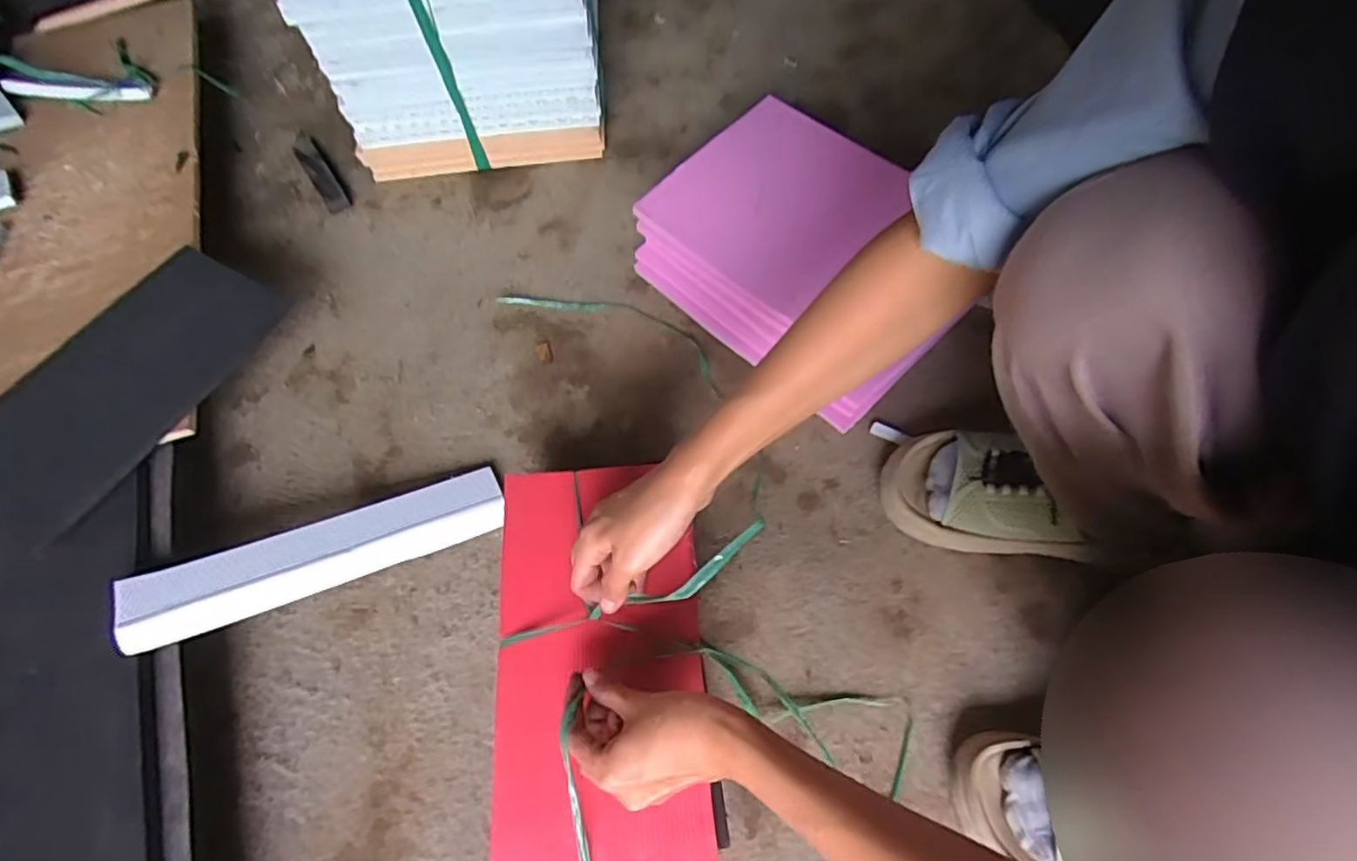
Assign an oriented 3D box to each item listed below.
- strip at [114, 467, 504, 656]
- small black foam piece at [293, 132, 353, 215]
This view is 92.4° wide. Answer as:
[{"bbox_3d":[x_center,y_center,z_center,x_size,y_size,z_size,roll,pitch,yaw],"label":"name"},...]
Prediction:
[{"bbox_3d":[-0.291,0.100,0.542,0.283,0.021,0.056,-18,62,-23],"label":"strip"},{"bbox_3d":[-0.447,-0.321,0.812,0.028,0.026,0.143,-32,66,-14],"label":"small black foam piece"}]

